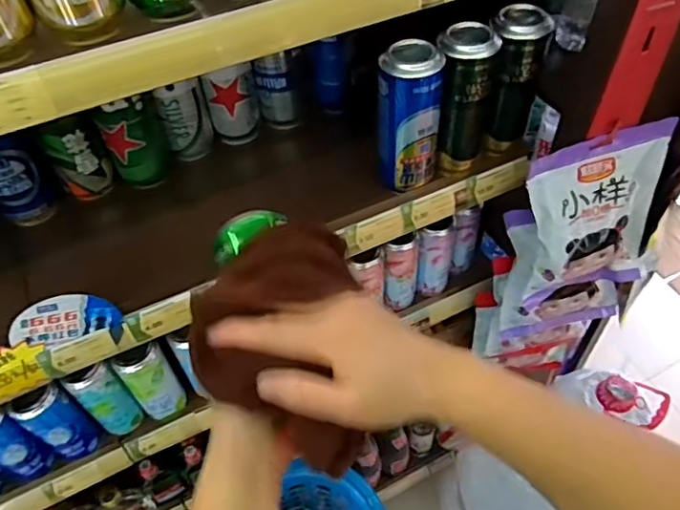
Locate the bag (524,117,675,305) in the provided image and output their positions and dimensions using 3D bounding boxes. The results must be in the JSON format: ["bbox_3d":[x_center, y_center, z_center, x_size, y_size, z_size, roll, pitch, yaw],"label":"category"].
[{"bbox_3d":[0.312,-0.043,0.689,0.163,0.237,0.035,-16,37,-7],"label":"bag"}]

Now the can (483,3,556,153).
[{"bbox_3d":[0.195,-0.192,0.636,0.060,0.166,0.062,13,53,12],"label":"can"}]

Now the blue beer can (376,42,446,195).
[{"bbox_3d":[0.075,-0.142,0.600,0.066,0.155,0.059,9,53,9],"label":"blue beer can"}]

